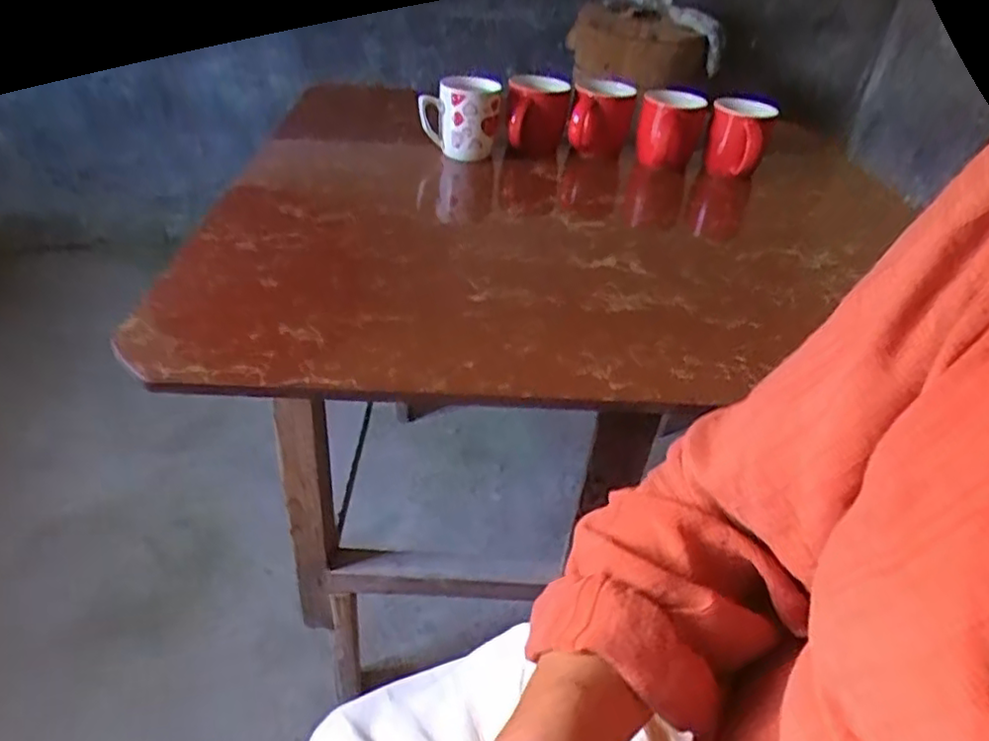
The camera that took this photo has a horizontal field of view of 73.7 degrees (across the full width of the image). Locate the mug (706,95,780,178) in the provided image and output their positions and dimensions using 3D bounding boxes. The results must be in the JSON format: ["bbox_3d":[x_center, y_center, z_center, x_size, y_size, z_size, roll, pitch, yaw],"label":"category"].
[{"bbox_3d":[0.303,-0.291,0.820,0.071,0.080,0.077,19,39,18],"label":"mug"}]

